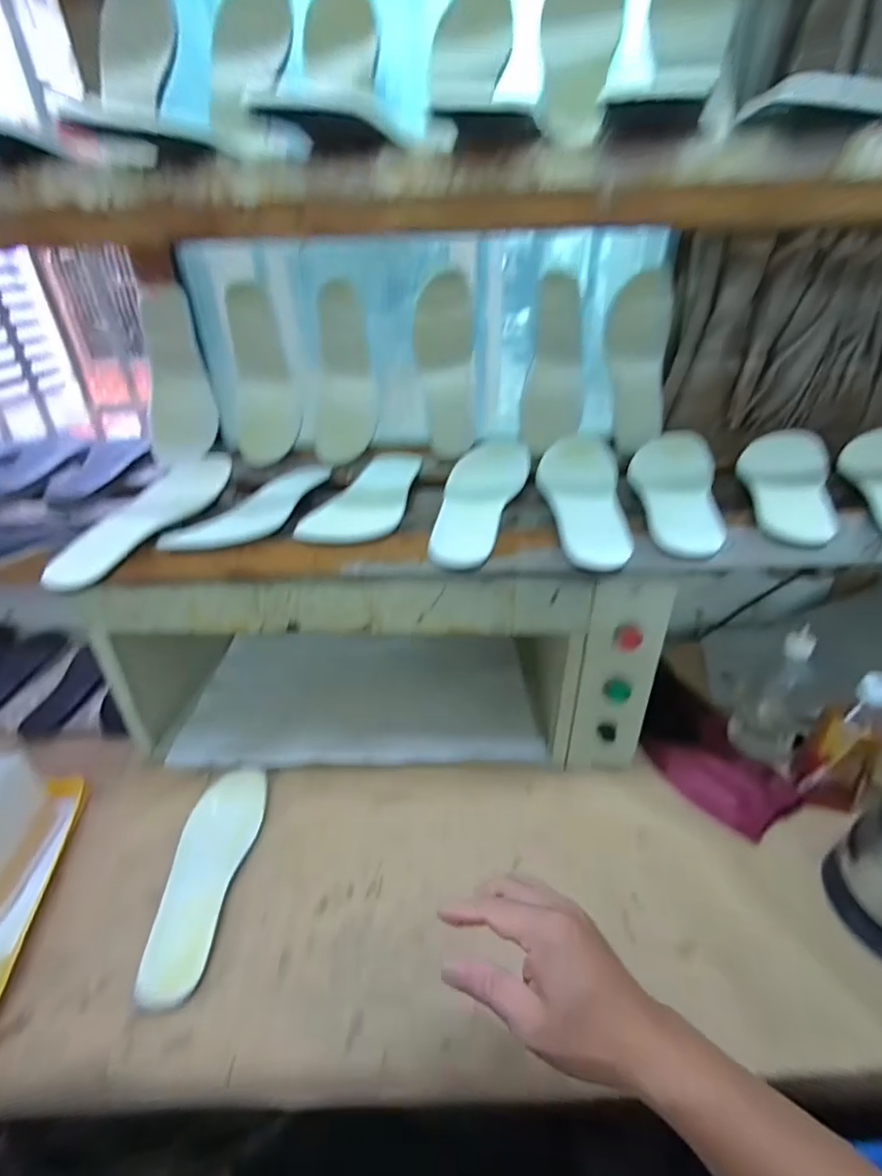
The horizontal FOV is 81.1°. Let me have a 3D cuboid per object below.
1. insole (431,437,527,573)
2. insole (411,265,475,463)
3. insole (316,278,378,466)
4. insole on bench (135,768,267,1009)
[{"bbox_3d":[0.041,-0.104,0.569,0.083,0.049,0.243,9,34,18],"label":"insole"},{"bbox_3d":[0.008,-0.292,0.691,0.074,0.226,0.028,-5,10,-3],"label":"insole"},{"bbox_3d":[-0.129,-0.286,0.693,0.075,0.230,0.023,1,7,6],"label":"insole"},{"bbox_3d":[-0.261,0.312,0.576,0.082,0.008,0.245,5,36,-5],"label":"insole on bench"}]

